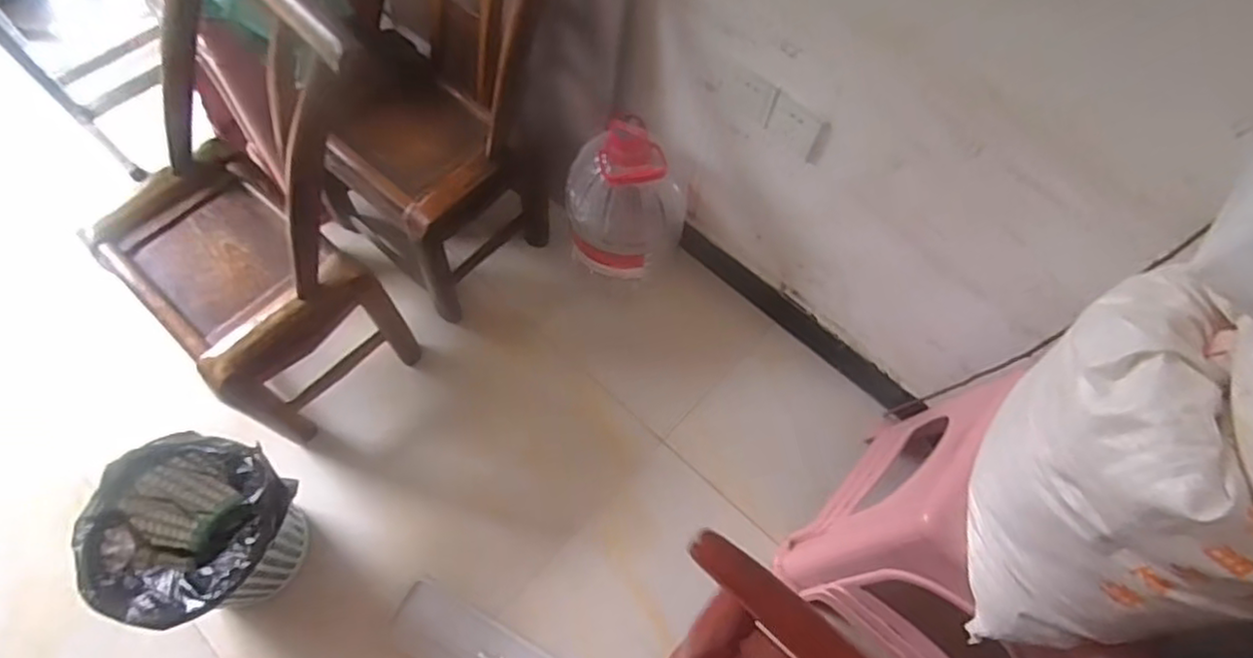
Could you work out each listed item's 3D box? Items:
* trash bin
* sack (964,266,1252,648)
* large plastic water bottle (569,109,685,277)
[{"bbox_3d":[-0.659,0.331,1.089,0.247,0.262,0.257,1,65,-2],"label":"trash bin"},{"bbox_3d":[0.452,0.126,0.614,0.133,0.363,0.289,-6,65,-5],"label":"sack"},{"bbox_3d":[0.001,-0.220,1.242,0.211,0.348,0.183,9,65,2],"label":"large plastic water bottle"}]

